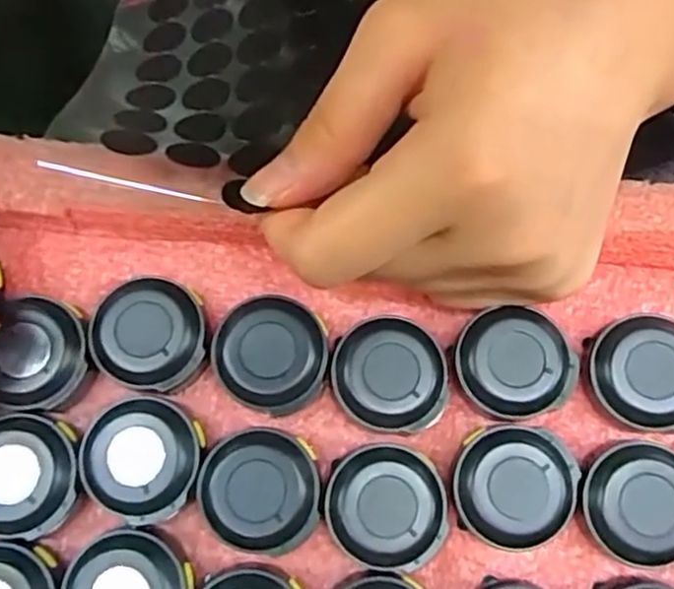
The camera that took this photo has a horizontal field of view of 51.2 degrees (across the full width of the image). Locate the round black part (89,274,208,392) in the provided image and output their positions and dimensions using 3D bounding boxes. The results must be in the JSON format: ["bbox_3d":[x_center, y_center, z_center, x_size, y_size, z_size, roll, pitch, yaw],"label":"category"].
[{"bbox_3d":[-0.048,0.010,0.184,0.030,0.011,0.029,0,80,-2],"label":"round black part"}]

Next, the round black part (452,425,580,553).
[{"bbox_3d":[0.043,0.047,0.173,0.028,0.013,0.028,0,80,-2],"label":"round black part"}]

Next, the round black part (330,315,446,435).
[{"bbox_3d":[0.013,0.021,0.181,0.028,0.012,0.028,0,80,-2],"label":"round black part"}]

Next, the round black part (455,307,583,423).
[{"bbox_3d":[0.046,0.018,0.182,0.029,0.013,0.027,0,80,-2],"label":"round black part"}]

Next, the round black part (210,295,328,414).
[{"bbox_3d":[-0.017,0.016,0.182,0.029,0.012,0.028,0,80,-2],"label":"round black part"}]

